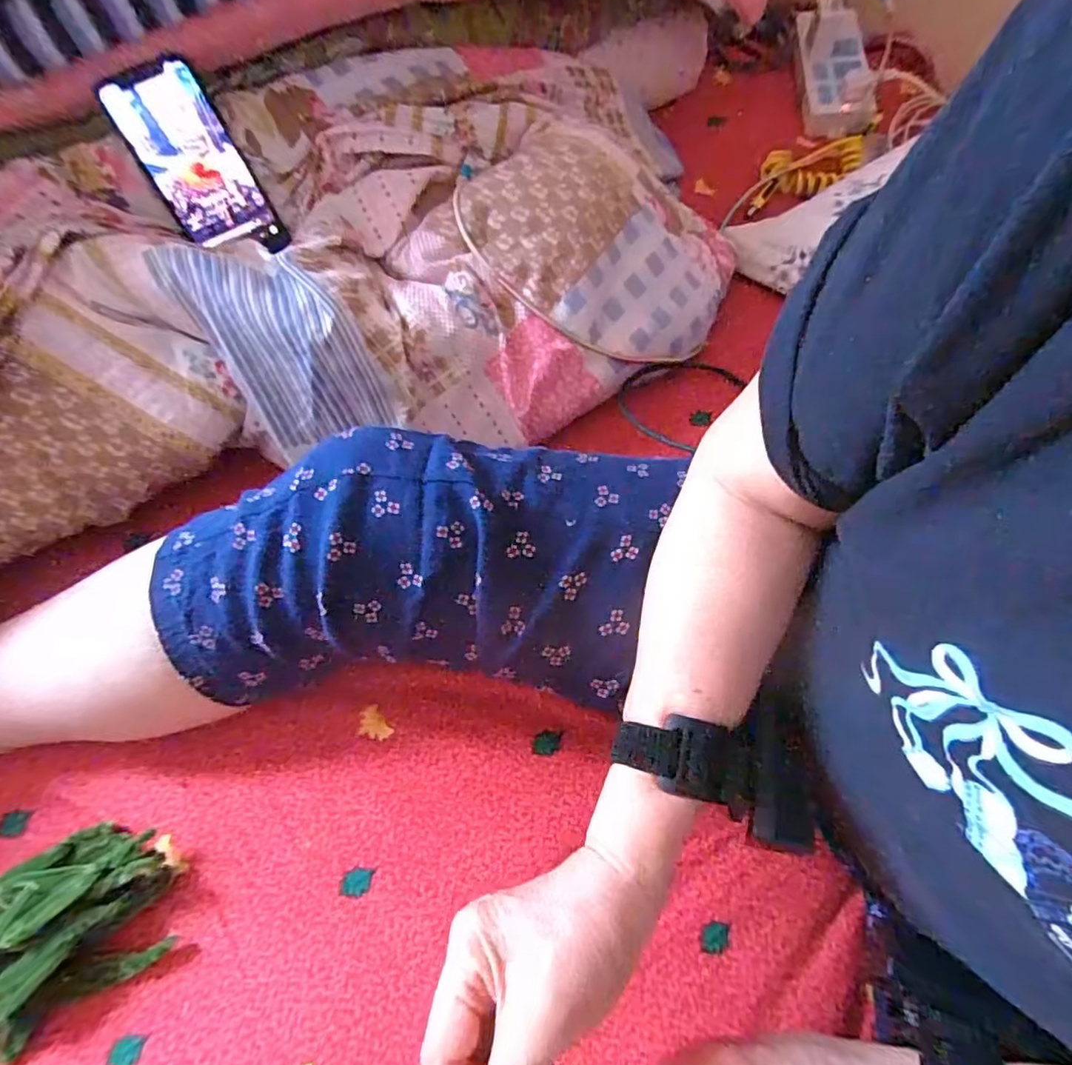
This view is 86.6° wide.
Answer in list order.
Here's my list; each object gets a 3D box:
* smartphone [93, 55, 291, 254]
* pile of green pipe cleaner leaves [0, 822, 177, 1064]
[{"bbox_3d":[-0.276,-0.296,0.464,0.074,0.143,0.014,-32,28,-11],"label":"smartphone"},{"bbox_3d":[-0.290,0.240,0.348,0.127,0.037,0.097,-28,70,-14],"label":"pile of green pipe cleaner leaves"}]

